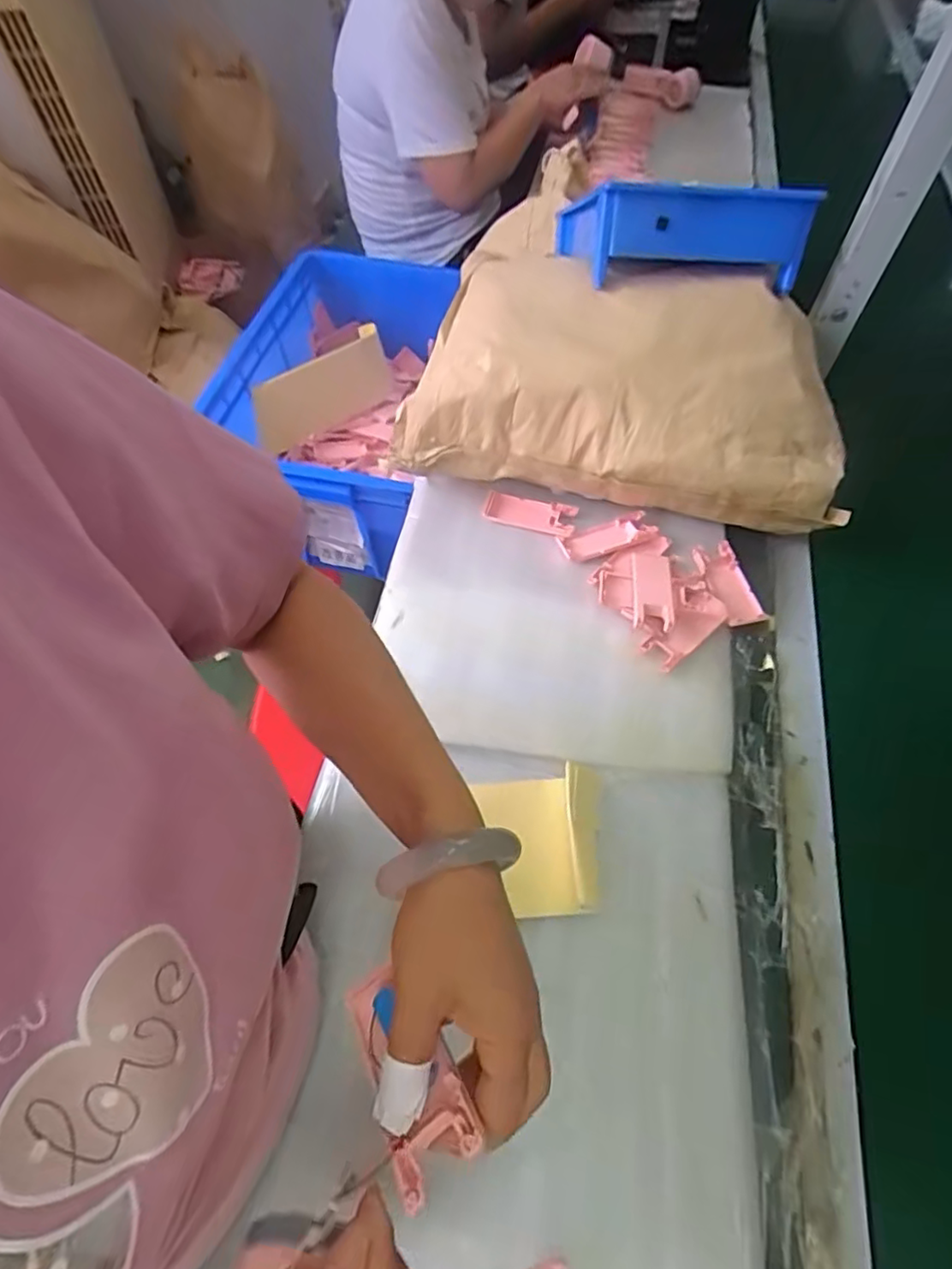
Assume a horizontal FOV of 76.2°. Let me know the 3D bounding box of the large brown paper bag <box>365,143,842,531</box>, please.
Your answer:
[{"bbox_3d":[0.159,-0.274,0.658,0.438,0.150,0.239,10,60,6],"label":"large brown paper bag"}]

